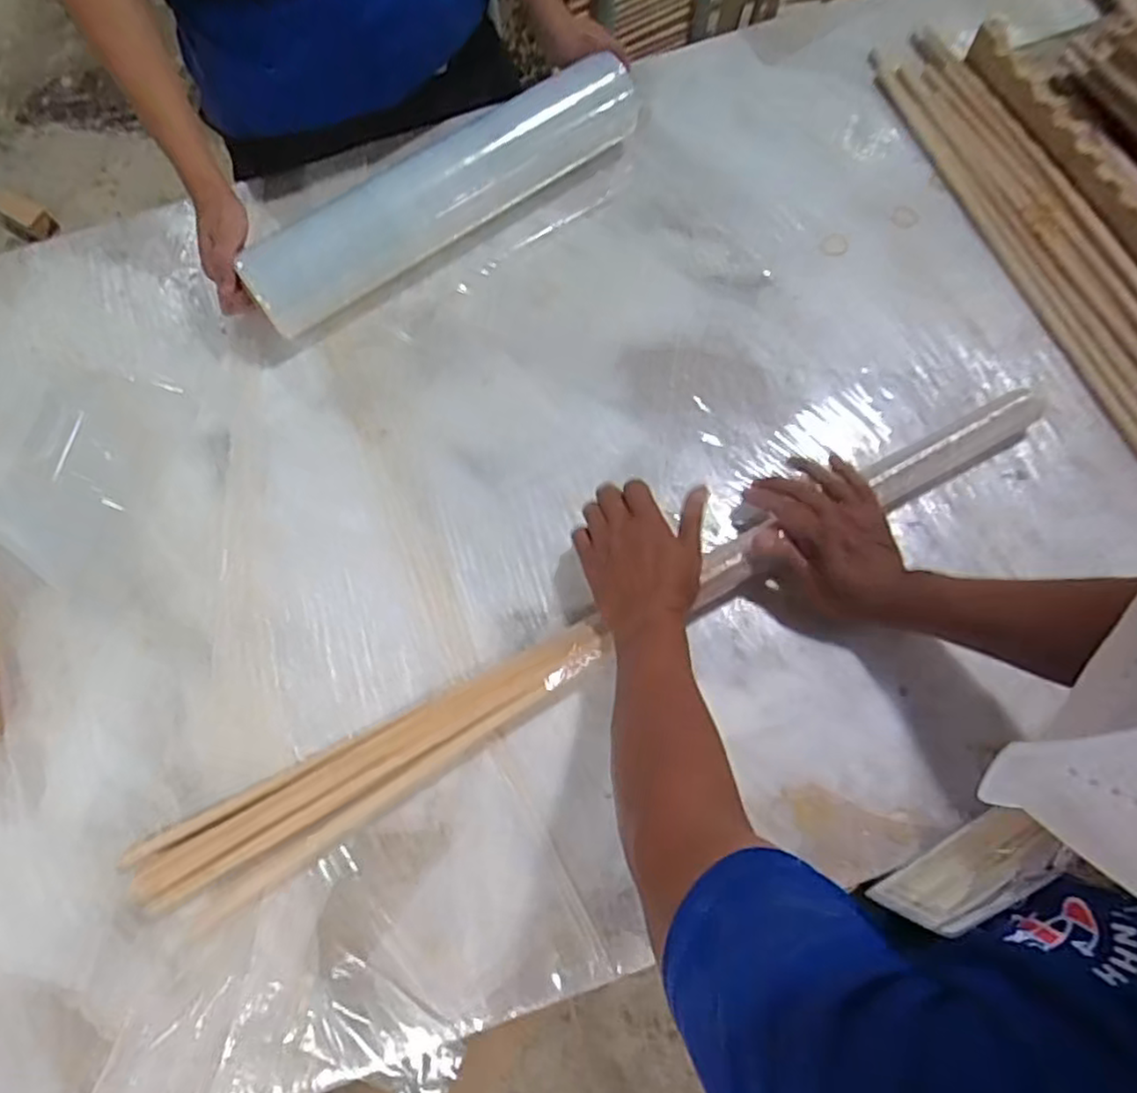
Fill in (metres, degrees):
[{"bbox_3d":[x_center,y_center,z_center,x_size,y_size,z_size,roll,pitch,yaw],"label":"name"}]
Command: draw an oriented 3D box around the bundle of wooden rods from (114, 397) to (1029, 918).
[{"bbox_3d":[0.048,0.082,0.662,0.930,0.036,0.074,-28,72,-7],"label":"bundle of wooden rods"}]

